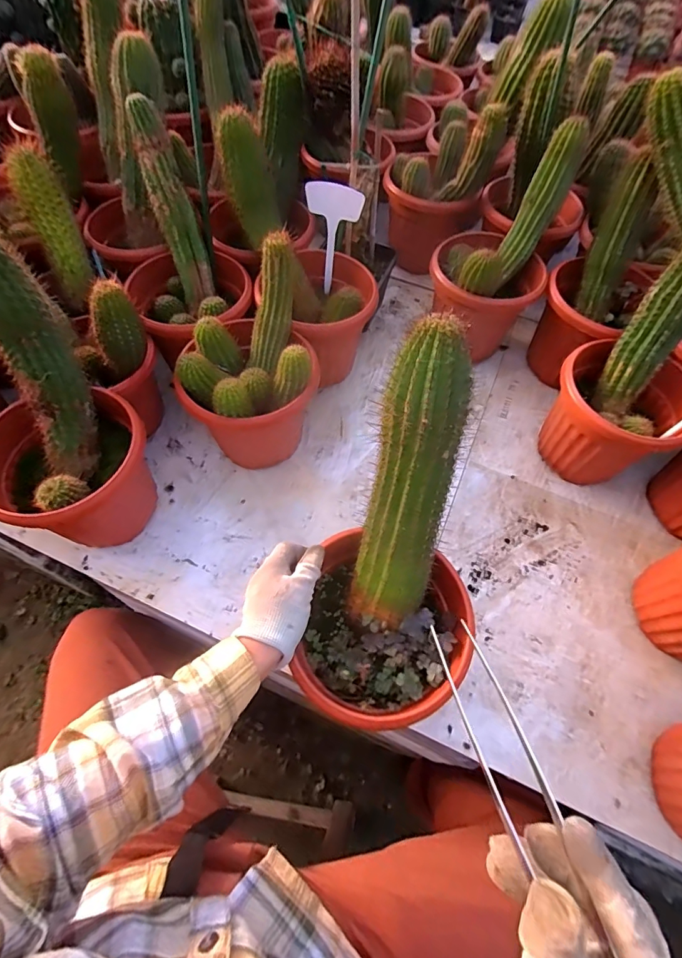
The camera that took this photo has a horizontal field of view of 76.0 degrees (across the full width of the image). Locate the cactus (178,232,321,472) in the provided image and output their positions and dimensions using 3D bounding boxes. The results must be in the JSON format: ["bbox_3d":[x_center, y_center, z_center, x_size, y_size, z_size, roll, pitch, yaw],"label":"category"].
[{"bbox_3d":[-0.130,-0.143,0.599,0.162,0.275,0.155,2,61,-3],"label":"cactus"}]

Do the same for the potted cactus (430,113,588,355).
[{"bbox_3d":[0.257,-0.379,0.734,0.179,0.272,0.238,19,61,7],"label":"potted cactus"}]

